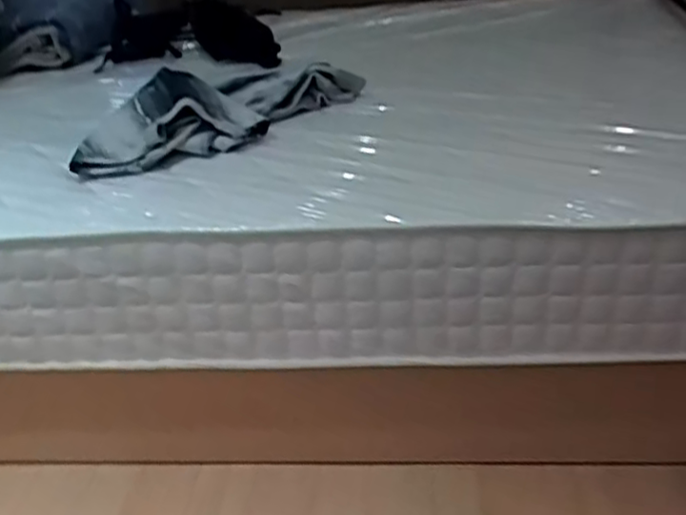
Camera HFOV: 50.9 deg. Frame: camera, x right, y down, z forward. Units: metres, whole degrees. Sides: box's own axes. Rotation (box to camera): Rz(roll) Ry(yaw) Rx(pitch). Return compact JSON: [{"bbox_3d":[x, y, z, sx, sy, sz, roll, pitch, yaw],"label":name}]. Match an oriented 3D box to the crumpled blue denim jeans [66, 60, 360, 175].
[{"bbox_3d":[-0.220,-0.260,1.240,0.232,0.088,0.492,24,43,38],"label":"crumpled blue denim jeans"}]

